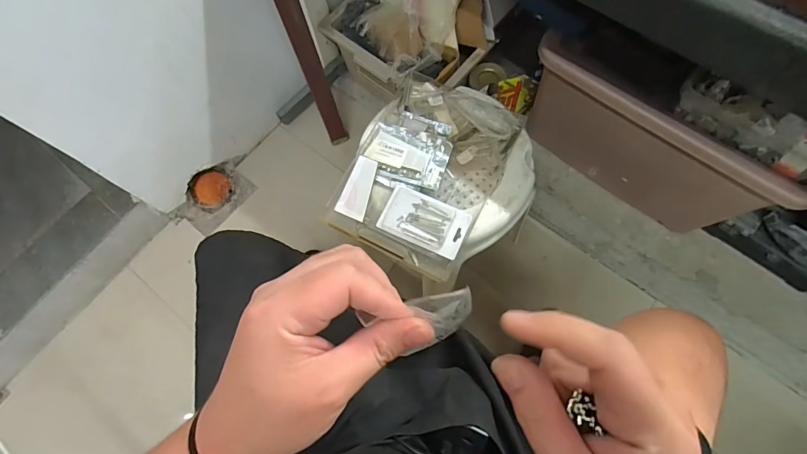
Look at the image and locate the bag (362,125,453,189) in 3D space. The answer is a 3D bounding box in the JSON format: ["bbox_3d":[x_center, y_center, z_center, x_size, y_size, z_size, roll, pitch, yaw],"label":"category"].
[{"bbox_3d":[0.008,-0.128,0.693,0.139,0.019,0.096,19,71,6],"label":"bag"}]

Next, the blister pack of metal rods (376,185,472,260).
[{"bbox_3d":[0.035,-0.010,0.646,0.138,0.007,0.083,24,72,8],"label":"blister pack of metal rods"}]

